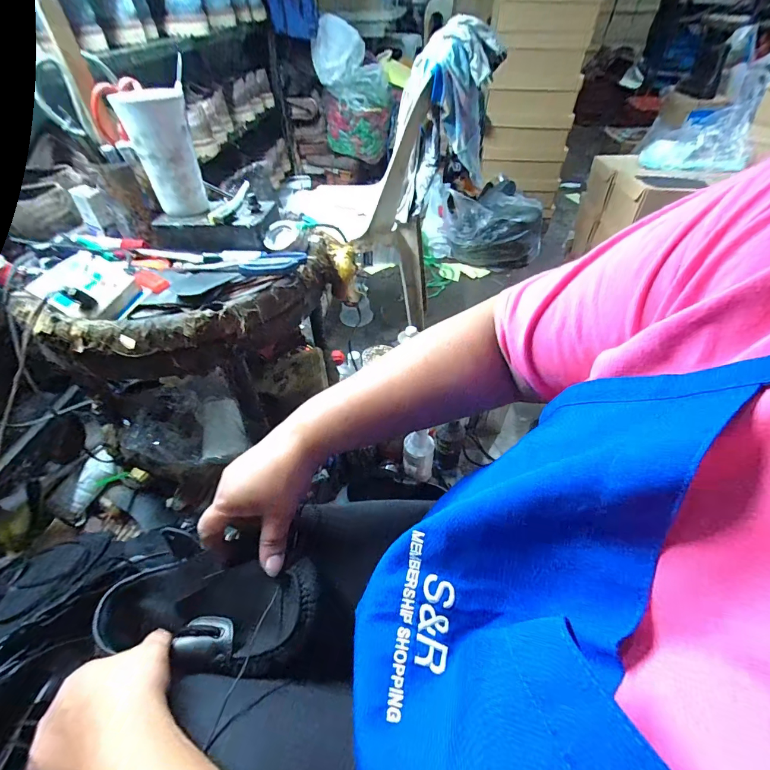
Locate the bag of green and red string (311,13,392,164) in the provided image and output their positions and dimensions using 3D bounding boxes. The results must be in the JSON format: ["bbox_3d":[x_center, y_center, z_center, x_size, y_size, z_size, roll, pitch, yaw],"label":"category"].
[{"bbox_3d":[-0.120,-1.146,1.532,0.288,0.418,0.143,19,49,17],"label":"bag of green and red string"}]

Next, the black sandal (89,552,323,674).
[{"bbox_3d":[-0.173,0.209,0.358,0.256,0.057,0.087,-12,41,26],"label":"black sandal"}]

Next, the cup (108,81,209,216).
[{"bbox_3d":[-0.290,-0.306,0.512,0.079,0.138,0.073,-15,48,-14],"label":"cup"}]

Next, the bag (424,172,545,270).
[{"bbox_3d":[0.429,-0.697,1.655,0.493,0.269,0.330,7,46,7],"label":"bag"}]

